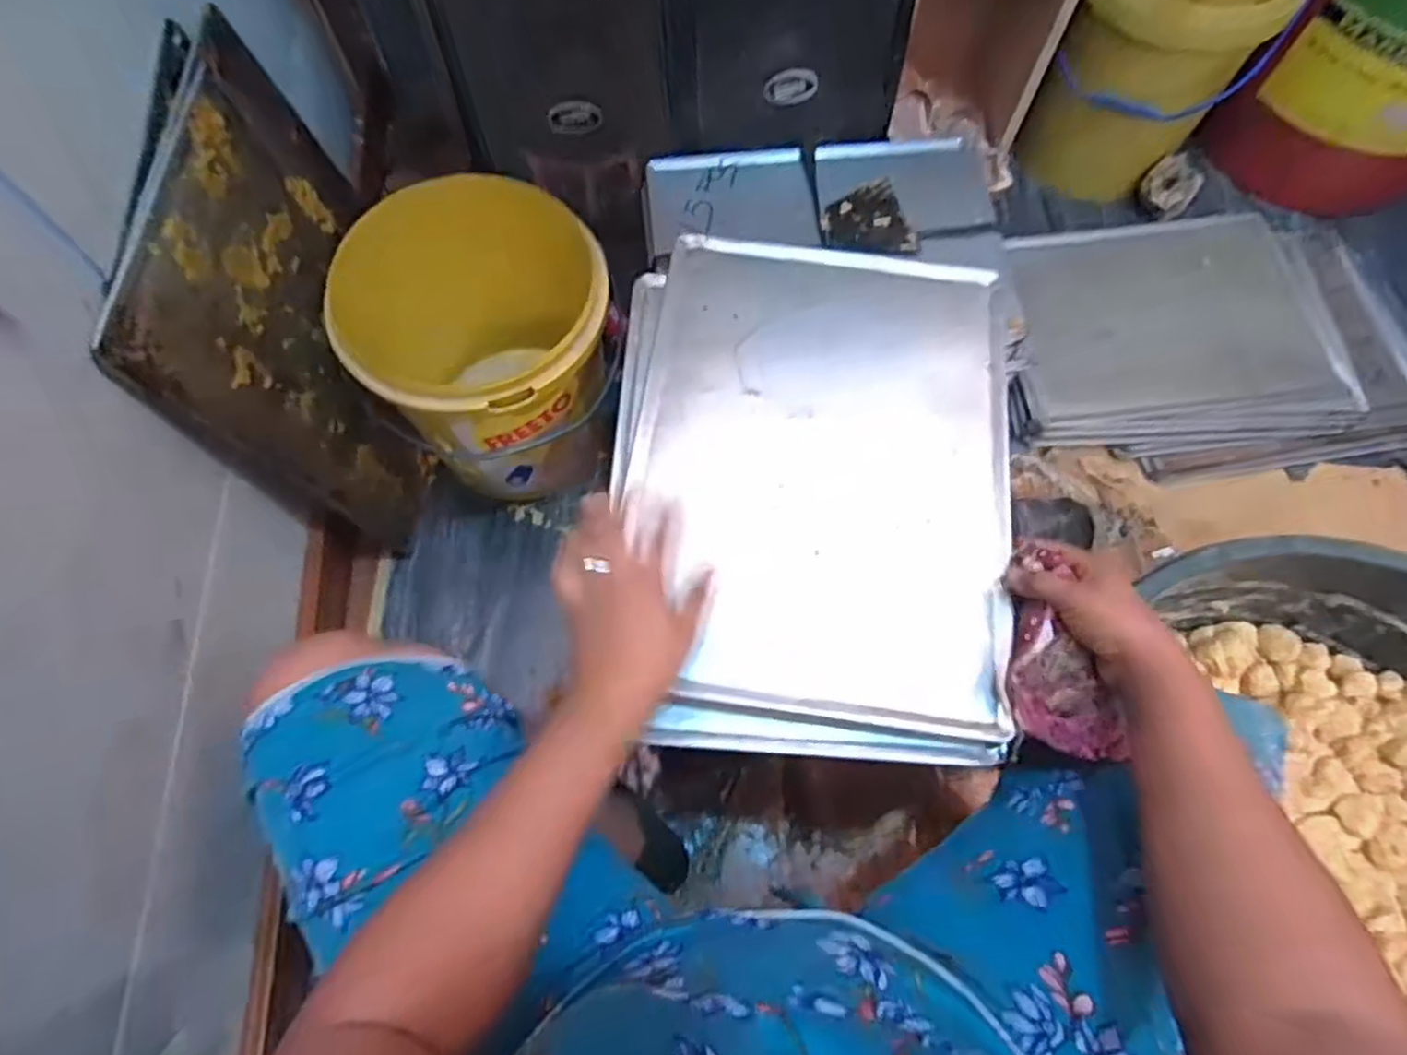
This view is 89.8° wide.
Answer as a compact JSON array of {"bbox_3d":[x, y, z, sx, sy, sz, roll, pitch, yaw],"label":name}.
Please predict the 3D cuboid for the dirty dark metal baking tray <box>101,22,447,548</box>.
[{"bbox_3d":[-0.435,-0.228,0.795,0.048,0.455,0.405,-4,72,6],"label":"dirty dark metal baking tray"}]

